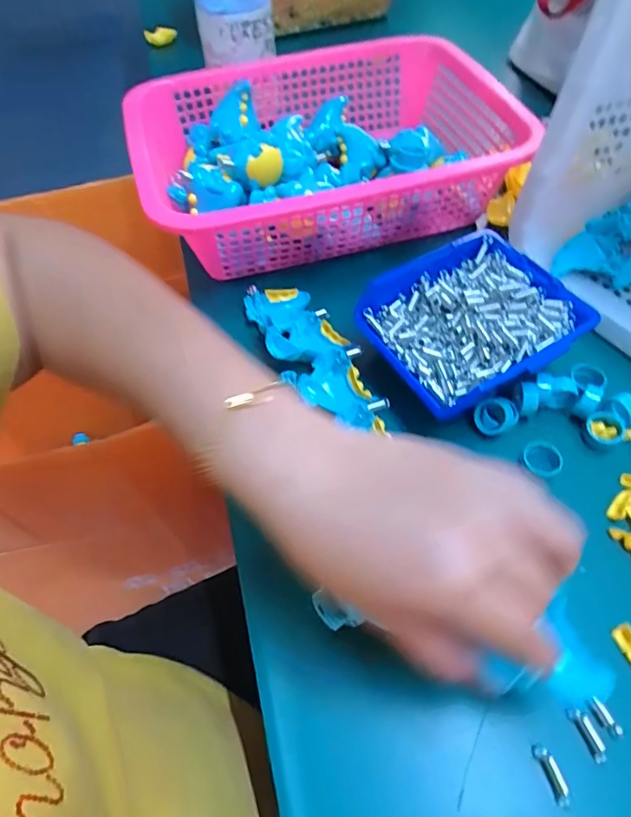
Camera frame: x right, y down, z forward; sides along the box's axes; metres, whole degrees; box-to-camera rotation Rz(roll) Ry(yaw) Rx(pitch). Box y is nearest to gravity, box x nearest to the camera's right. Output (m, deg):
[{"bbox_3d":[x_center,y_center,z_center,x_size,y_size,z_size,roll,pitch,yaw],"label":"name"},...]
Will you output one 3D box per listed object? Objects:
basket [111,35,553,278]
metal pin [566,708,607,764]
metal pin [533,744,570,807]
[{"bbox_3d":[0.020,-0.259,0.502,0.369,0.087,0.264,-16,57,-8],"label":"basket"},{"bbox_3d":[0.142,0.170,0.260,0.008,0.005,0.025,-18,57,-9],"label":"metal pin"},{"bbox_3d":[0.121,0.186,0.255,0.008,0.005,0.027,-18,57,-8],"label":"metal pin"}]

